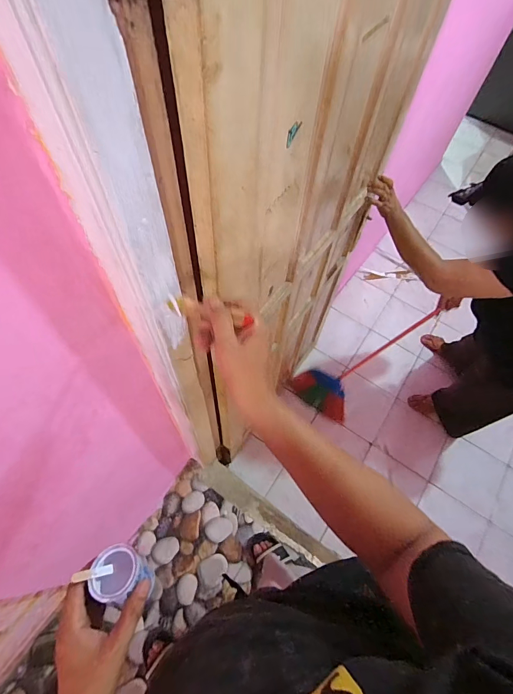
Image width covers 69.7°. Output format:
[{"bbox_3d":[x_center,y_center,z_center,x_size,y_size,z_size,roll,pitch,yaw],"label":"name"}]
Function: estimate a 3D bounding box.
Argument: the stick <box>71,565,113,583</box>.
[{"bbox_3d":[-0.185,0.257,0.418,0.047,0.006,0.010,11,54,-43],"label":"stick"}]

